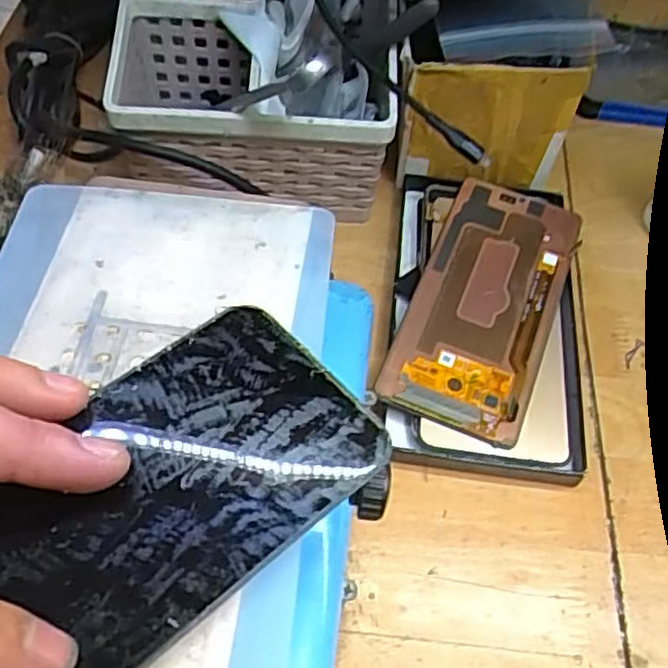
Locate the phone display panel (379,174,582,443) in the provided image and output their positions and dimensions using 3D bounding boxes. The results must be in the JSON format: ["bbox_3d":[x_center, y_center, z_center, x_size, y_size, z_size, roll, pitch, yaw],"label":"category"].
[{"bbox_3d":[0.079,-0.018,0.371,0.069,0.005,0.148,21,62,8],"label":"phone display panel"}]

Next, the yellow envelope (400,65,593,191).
[{"bbox_3d":[0.085,-0.114,0.398,0.089,0.084,0.011,4,60,-5],"label":"yellow envelope"}]

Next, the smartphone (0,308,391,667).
[{"bbox_3d":[-0.058,0.050,0.178,0.141,0.005,0.070,-39,66,-24],"label":"smartphone"}]

